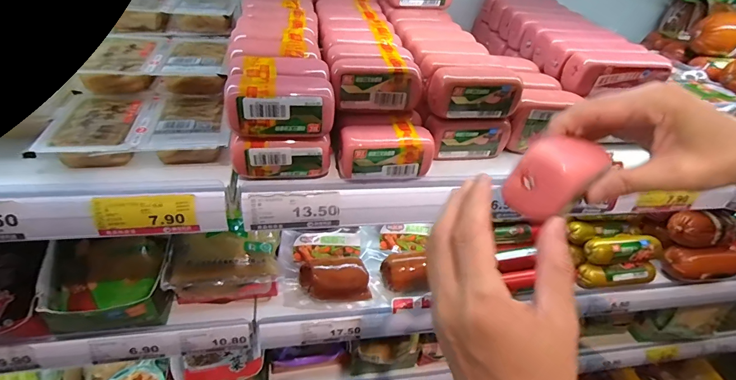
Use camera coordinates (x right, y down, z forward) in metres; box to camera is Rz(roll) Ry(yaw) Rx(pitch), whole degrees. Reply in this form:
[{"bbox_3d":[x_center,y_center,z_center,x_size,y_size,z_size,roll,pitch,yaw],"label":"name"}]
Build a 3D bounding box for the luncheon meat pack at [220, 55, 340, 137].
[{"bbox_3d":[-0.083,-0.095,0.372,0.101,0.048,0.080,-3,39,-12],"label":"luncheon meat pack"}]

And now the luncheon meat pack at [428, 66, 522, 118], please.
[{"bbox_3d":[0.120,-0.111,0.425,0.102,0.048,0.034,0,39,-8],"label":"luncheon meat pack"}]

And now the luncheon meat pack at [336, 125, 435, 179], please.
[{"bbox_3d":[0.018,-0.043,0.406,0.101,0.043,0.041,-2,39,-11],"label":"luncheon meat pack"}]

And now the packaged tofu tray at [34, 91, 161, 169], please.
[{"bbox_3d":[-0.276,-0.062,0.398,0.090,0.031,0.115,-2,39,-11],"label":"packaged tofu tray"}]

